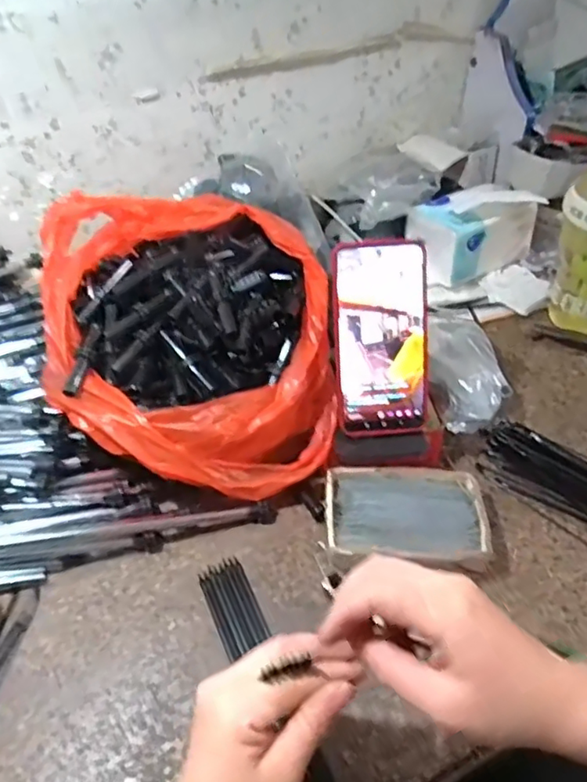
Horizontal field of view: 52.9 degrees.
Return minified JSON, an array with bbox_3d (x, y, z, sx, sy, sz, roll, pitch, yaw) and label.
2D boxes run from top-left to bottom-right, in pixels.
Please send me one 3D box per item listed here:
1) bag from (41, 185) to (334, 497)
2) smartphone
[{"bbox_3d":[-0.091,-0.040,0.533,0.244,0.179,0.220,-5,44,-3],"label":"bag"},{"bbox_3d":[0.075,-0.044,0.500,0.076,0.162,0.011,-4,13,-3],"label":"smartphone"}]

